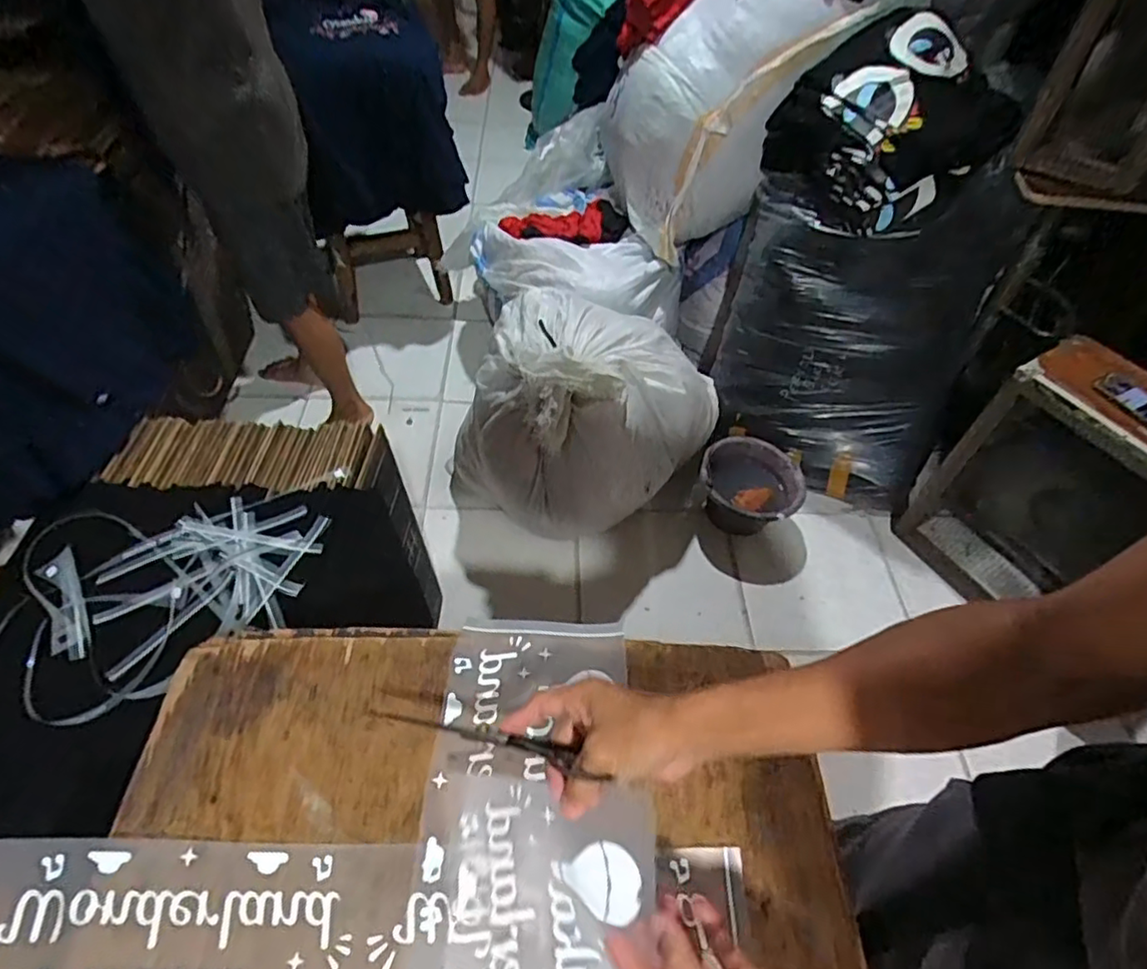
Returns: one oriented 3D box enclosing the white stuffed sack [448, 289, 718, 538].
[{"bbox_3d":[0.018,-0.180,1.507,0.491,0.490,0.516,31,54,19],"label":"white stuffed sack"}]

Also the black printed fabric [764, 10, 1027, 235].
[{"bbox_3d":[0.702,-0.774,1.360,0.378,0.312,0.343,-11,52,-14],"label":"black printed fabric"}]

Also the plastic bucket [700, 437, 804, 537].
[{"bbox_3d":[0.460,0.019,1.648,0.262,0.147,0.244,3,50,-3],"label":"plastic bucket"}]

